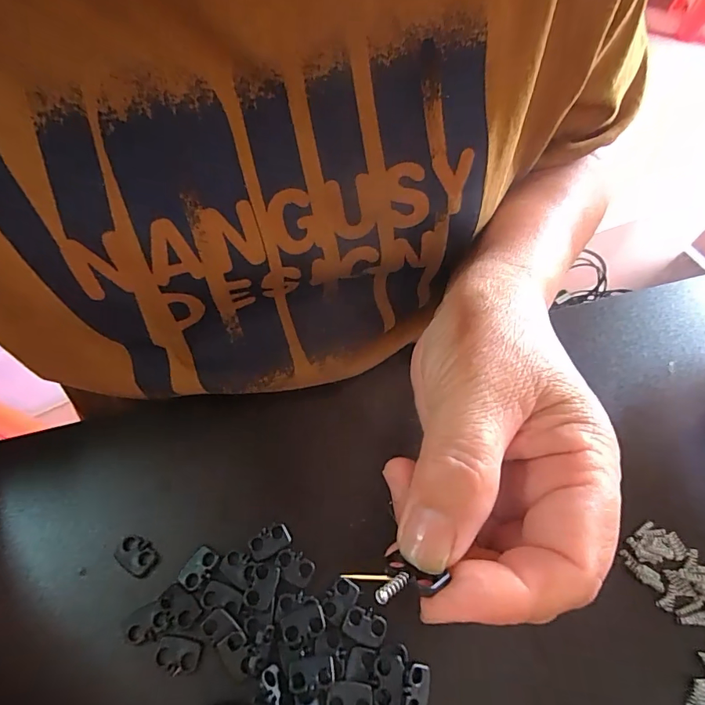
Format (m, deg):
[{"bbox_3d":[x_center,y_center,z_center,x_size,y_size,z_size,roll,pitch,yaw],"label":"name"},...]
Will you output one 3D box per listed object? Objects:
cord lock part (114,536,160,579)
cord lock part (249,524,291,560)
[{"bbox_3d":[-0.095,0.090,0.199,0.018,0.004,0.013,31,61,15],"label":"cord lock part"},{"bbox_3d":[-0.038,0.086,0.205,0.018,0.004,0.012,-19,61,-15],"label":"cord lock part"}]

